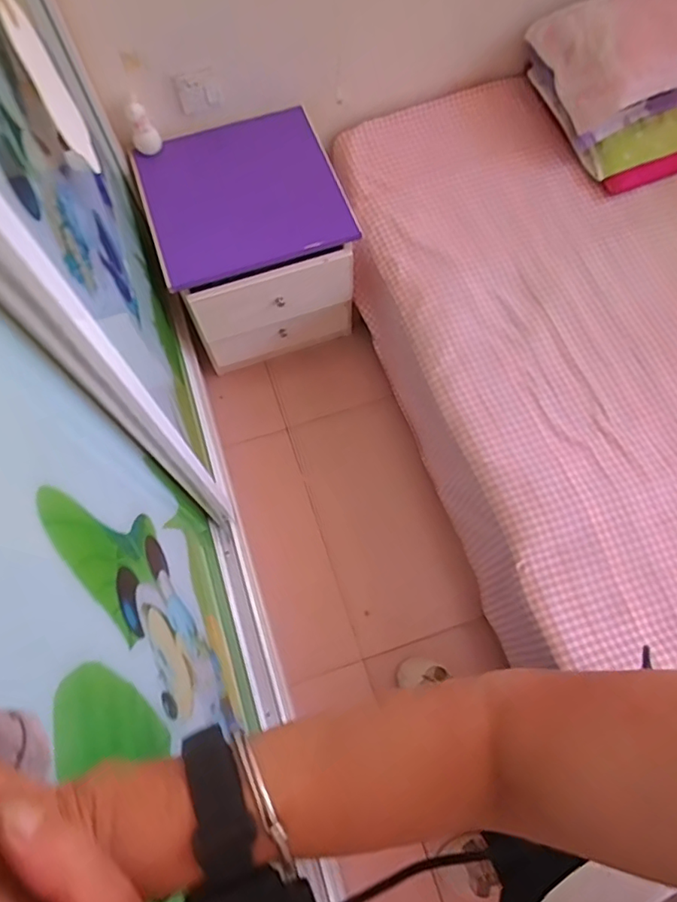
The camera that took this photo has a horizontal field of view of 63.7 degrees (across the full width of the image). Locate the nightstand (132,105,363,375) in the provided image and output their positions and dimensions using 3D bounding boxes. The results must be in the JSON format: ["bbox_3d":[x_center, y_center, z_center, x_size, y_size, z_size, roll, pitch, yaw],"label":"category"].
[{"bbox_3d":[-0.197,-0.499,1.339,0.415,0.343,0.435,-18,69,-6],"label":"nightstand"}]

